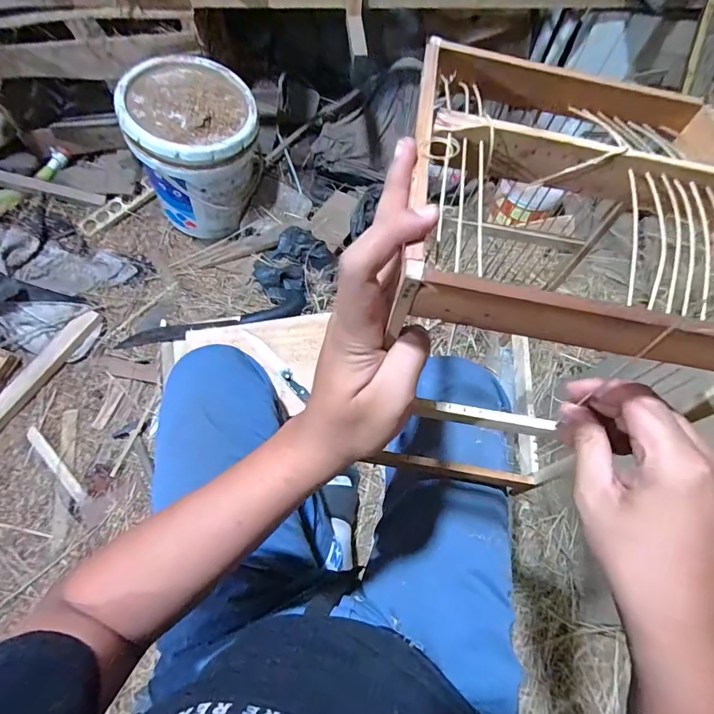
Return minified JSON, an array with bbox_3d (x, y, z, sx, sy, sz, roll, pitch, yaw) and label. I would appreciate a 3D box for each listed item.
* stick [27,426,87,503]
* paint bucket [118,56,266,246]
[{"bbox_3d":[-0.664,0.240,0.890,0.215,0.013,0.023,41,69,16],"label":"stick"},{"bbox_3d":[-0.402,-0.504,1.073,0.283,0.359,0.307,1,64,-2],"label":"paint bucket"}]

